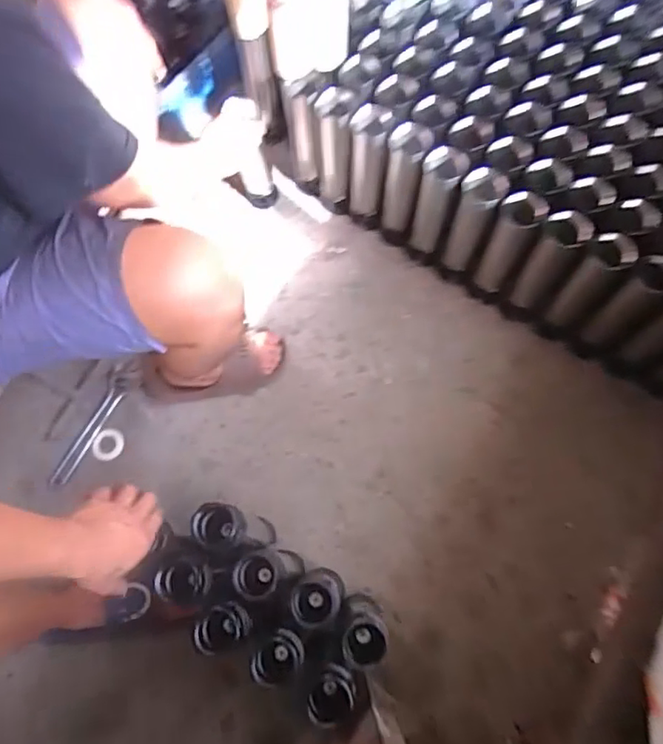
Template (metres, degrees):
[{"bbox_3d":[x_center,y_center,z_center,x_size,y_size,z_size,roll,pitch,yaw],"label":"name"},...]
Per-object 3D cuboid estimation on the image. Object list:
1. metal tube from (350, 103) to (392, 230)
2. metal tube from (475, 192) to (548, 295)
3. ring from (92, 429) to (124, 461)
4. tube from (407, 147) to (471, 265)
[{"bbox_3d":[0.070,-0.392,1.123,0.068,0.280,0.073,10,74,4],"label":"metal tube"},{"bbox_3d":[0.316,-0.232,1.046,0.067,0.246,0.060,25,76,8],"label":"metal tube"},{"bbox_3d":[-0.430,0.141,1.103,0.059,0.008,0.060,0,74,1],"label":"ring"},{"bbox_3d":[0.194,-0.307,1.099,0.069,0.283,0.075,15,74,5],"label":"tube"}]

